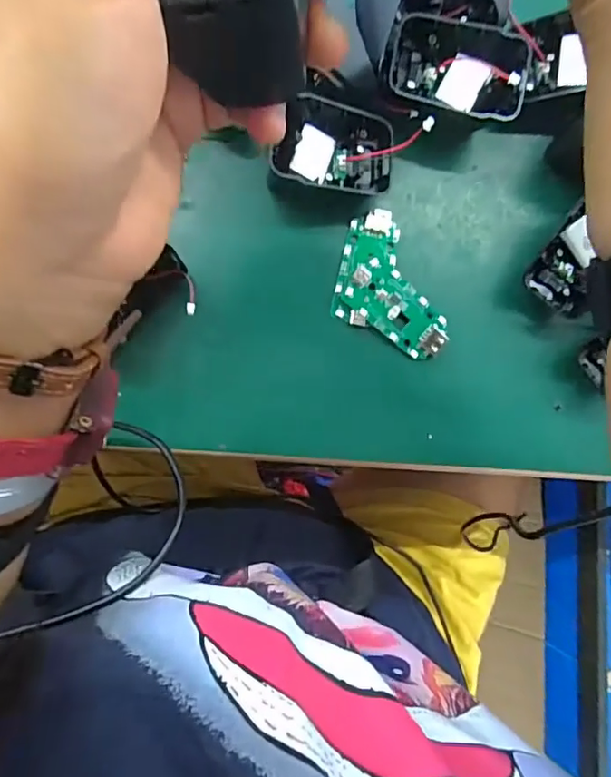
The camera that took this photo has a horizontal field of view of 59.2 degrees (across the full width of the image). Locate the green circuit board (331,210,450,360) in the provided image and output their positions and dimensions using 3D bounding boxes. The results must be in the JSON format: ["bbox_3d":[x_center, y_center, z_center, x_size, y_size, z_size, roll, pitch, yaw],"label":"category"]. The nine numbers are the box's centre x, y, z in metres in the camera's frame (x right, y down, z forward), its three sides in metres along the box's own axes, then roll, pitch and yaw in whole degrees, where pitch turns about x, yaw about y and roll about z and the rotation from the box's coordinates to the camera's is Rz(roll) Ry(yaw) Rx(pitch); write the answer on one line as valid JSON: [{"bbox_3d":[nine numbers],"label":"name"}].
[{"bbox_3d":[0.043,-0.054,0.301,0.051,0.007,0.084,-27,88,-7],"label":"green circuit board"}]

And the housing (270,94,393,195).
[{"bbox_3d":[0.016,-0.131,0.294,0.064,0.029,0.041,6,84,-5],"label":"housing"}]

